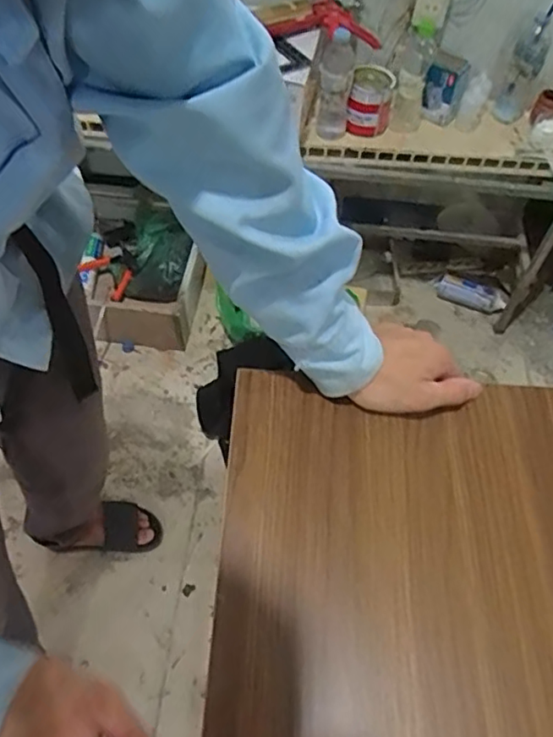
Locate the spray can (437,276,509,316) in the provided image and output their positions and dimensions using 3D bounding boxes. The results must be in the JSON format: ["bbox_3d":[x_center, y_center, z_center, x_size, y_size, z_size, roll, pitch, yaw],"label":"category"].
[{"bbox_3d":[0.559,-0.211,1.680,0.199,0.056,0.069,23,58,12],"label":"spray can"}]

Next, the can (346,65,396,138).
[{"bbox_3d":[0.200,-0.566,1.240,0.090,0.122,0.090,1,56,-2],"label":"can"}]

